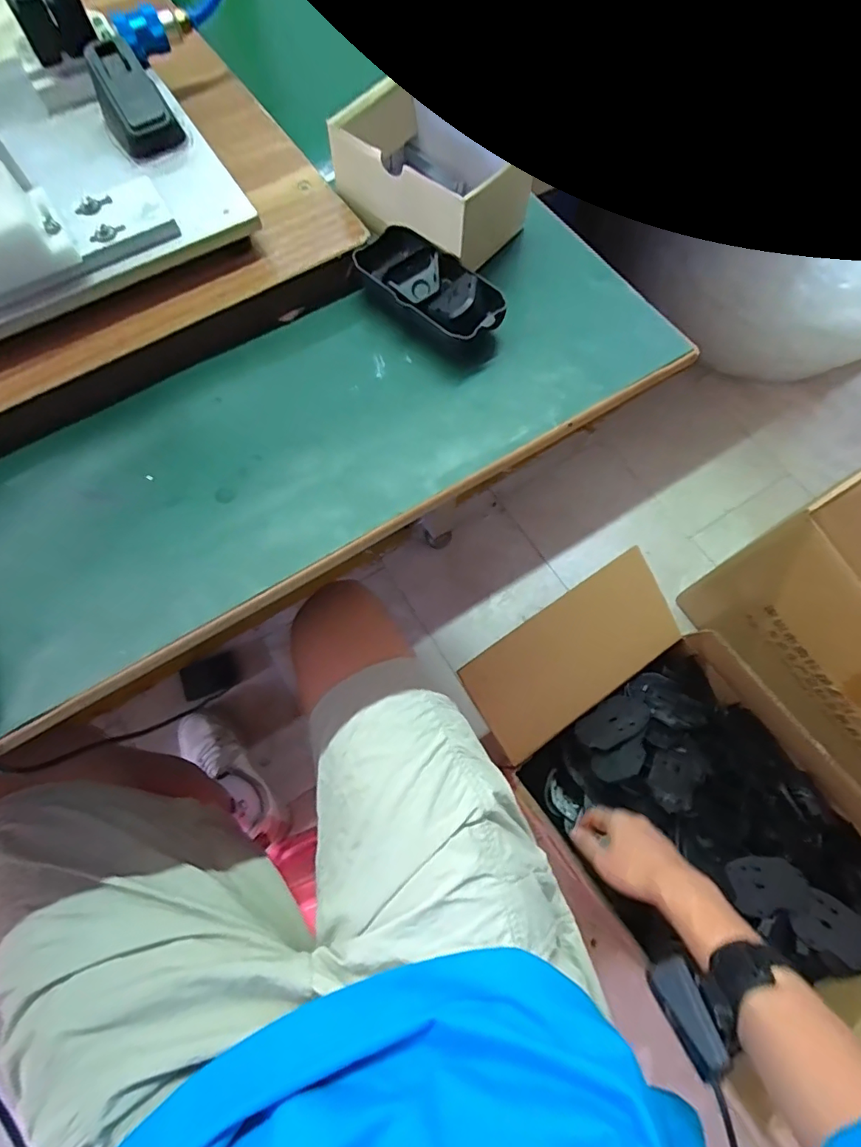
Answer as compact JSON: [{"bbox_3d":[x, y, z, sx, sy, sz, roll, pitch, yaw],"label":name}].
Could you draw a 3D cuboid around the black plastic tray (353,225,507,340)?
[{"bbox_3d":[-0.001,-0.201,0.360,0.055,0.025,0.112,-38,74,-12],"label":"black plastic tray"}]

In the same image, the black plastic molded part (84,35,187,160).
[{"bbox_3d":[-0.209,-0.328,0.359,0.043,0.035,0.065,-29,73,-9],"label":"black plastic molded part"}]

